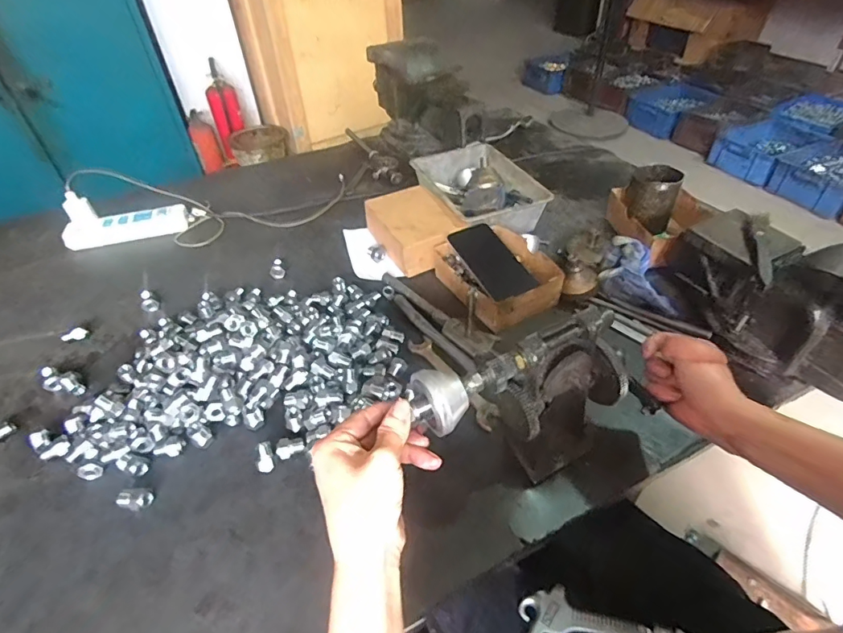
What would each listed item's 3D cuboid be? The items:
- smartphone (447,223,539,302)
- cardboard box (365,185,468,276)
[{"bbox_3d":[0.109,-0.085,0.728,0.065,0.017,0.142,-41,76,13],"label":"smartphone"},{"bbox_3d":[-0.012,-0.153,0.800,0.113,0.059,0.180,-22,46,-19],"label":"cardboard box"}]

